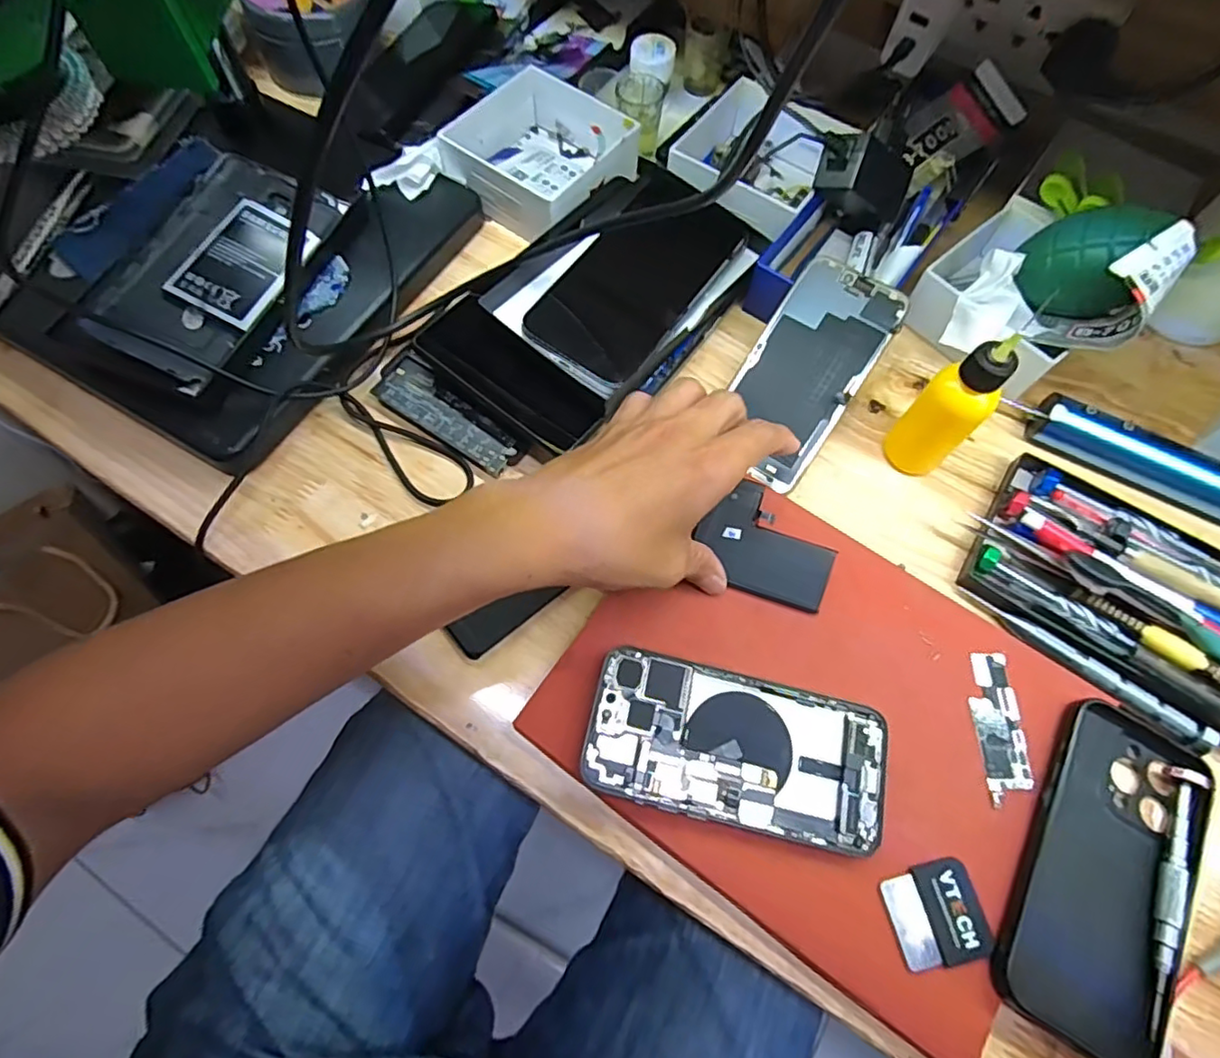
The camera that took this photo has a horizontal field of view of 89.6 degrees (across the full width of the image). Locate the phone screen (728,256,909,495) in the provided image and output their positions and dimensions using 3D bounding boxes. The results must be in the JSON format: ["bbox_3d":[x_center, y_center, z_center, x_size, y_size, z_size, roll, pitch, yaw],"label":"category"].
[{"bbox_3d":[0.117,-0.095,0.374,0.066,0.005,0.137,33,91,14],"label":"phone screen"}]

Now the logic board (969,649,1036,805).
[{"bbox_3d":[0.199,0.100,0.315,0.025,0.004,0.072,3,67,0],"label":"logic board"}]

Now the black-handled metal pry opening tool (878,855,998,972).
[{"bbox_3d":[0.149,0.176,0.280,0.044,0.004,0.040,-14,68,-7],"label":"black-handled metal pry opening tool"}]

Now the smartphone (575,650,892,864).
[{"bbox_3d":[0.062,0.107,0.301,0.142,0.012,0.068,13,67,4],"label":"smartphone"}]

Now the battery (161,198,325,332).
[{"bbox_3d":[-0.217,-0.159,0.366,0.050,0.007,0.075,29,70,-13],"label":"battery"}]

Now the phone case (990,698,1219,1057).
[{"bbox_3d":[0.235,0.159,0.285,0.075,0.012,0.148,29,69,10],"label":"phone case"}]

